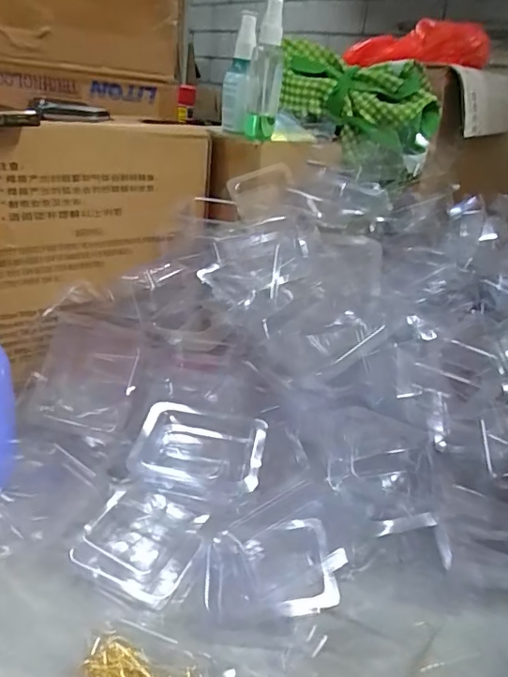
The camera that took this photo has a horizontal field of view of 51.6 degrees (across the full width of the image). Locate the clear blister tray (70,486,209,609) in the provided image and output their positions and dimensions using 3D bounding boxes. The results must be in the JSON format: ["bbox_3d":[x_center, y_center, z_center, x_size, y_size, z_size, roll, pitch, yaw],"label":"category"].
[{"bbox_3d":[-0.083,0.151,0.394,0.086,0.016,0.076,17,28,19],"label":"clear blister tray"}]

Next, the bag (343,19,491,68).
[{"bbox_3d":[0.222,-0.398,0.714,0.191,0.065,0.046,11,26,7],"label":"bag"}]

